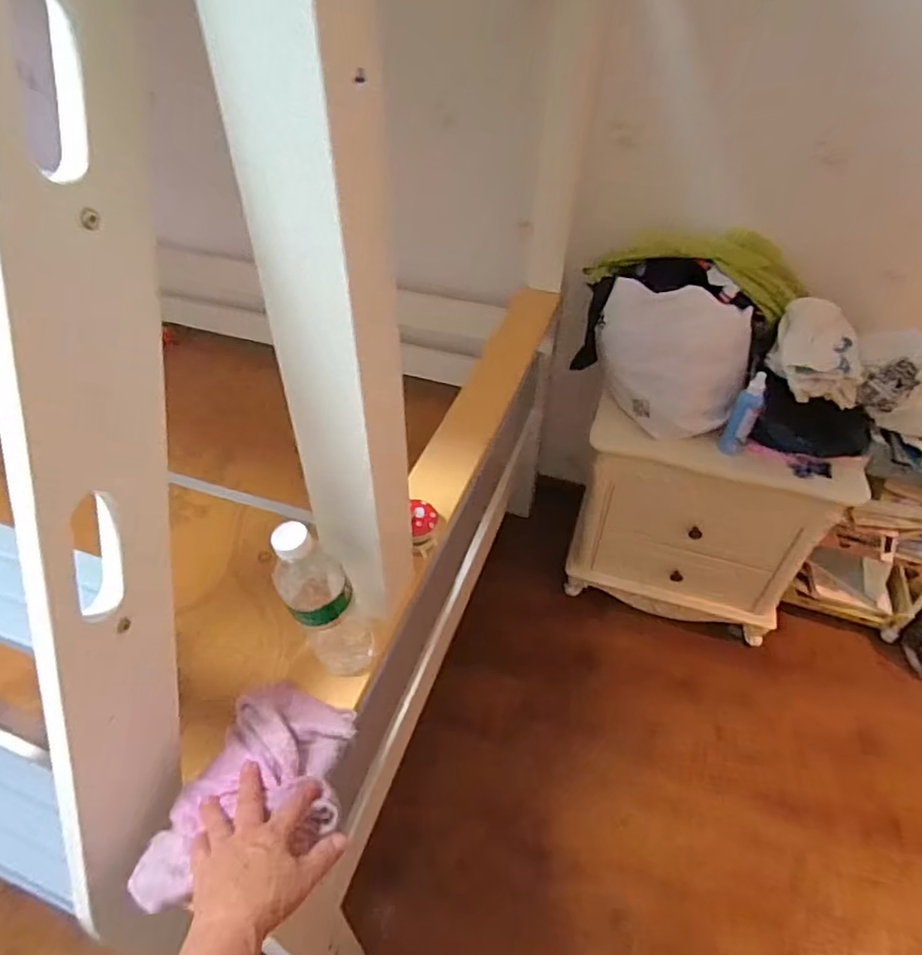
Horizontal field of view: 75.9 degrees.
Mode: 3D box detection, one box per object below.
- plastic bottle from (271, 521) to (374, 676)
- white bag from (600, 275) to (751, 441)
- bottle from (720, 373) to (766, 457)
[{"bbox_3d":[-0.137,0.125,0.593,0.072,0.228,0.054,-16,46,-17],"label":"plastic bottle"},{"bbox_3d":[0.424,-0.238,1.187,0.287,0.261,0.141,9,44,9],"label":"white bag"},{"bbox_3d":[0.553,-0.120,1.154,0.047,0.179,0.048,24,48,22],"label":"bottle"}]

